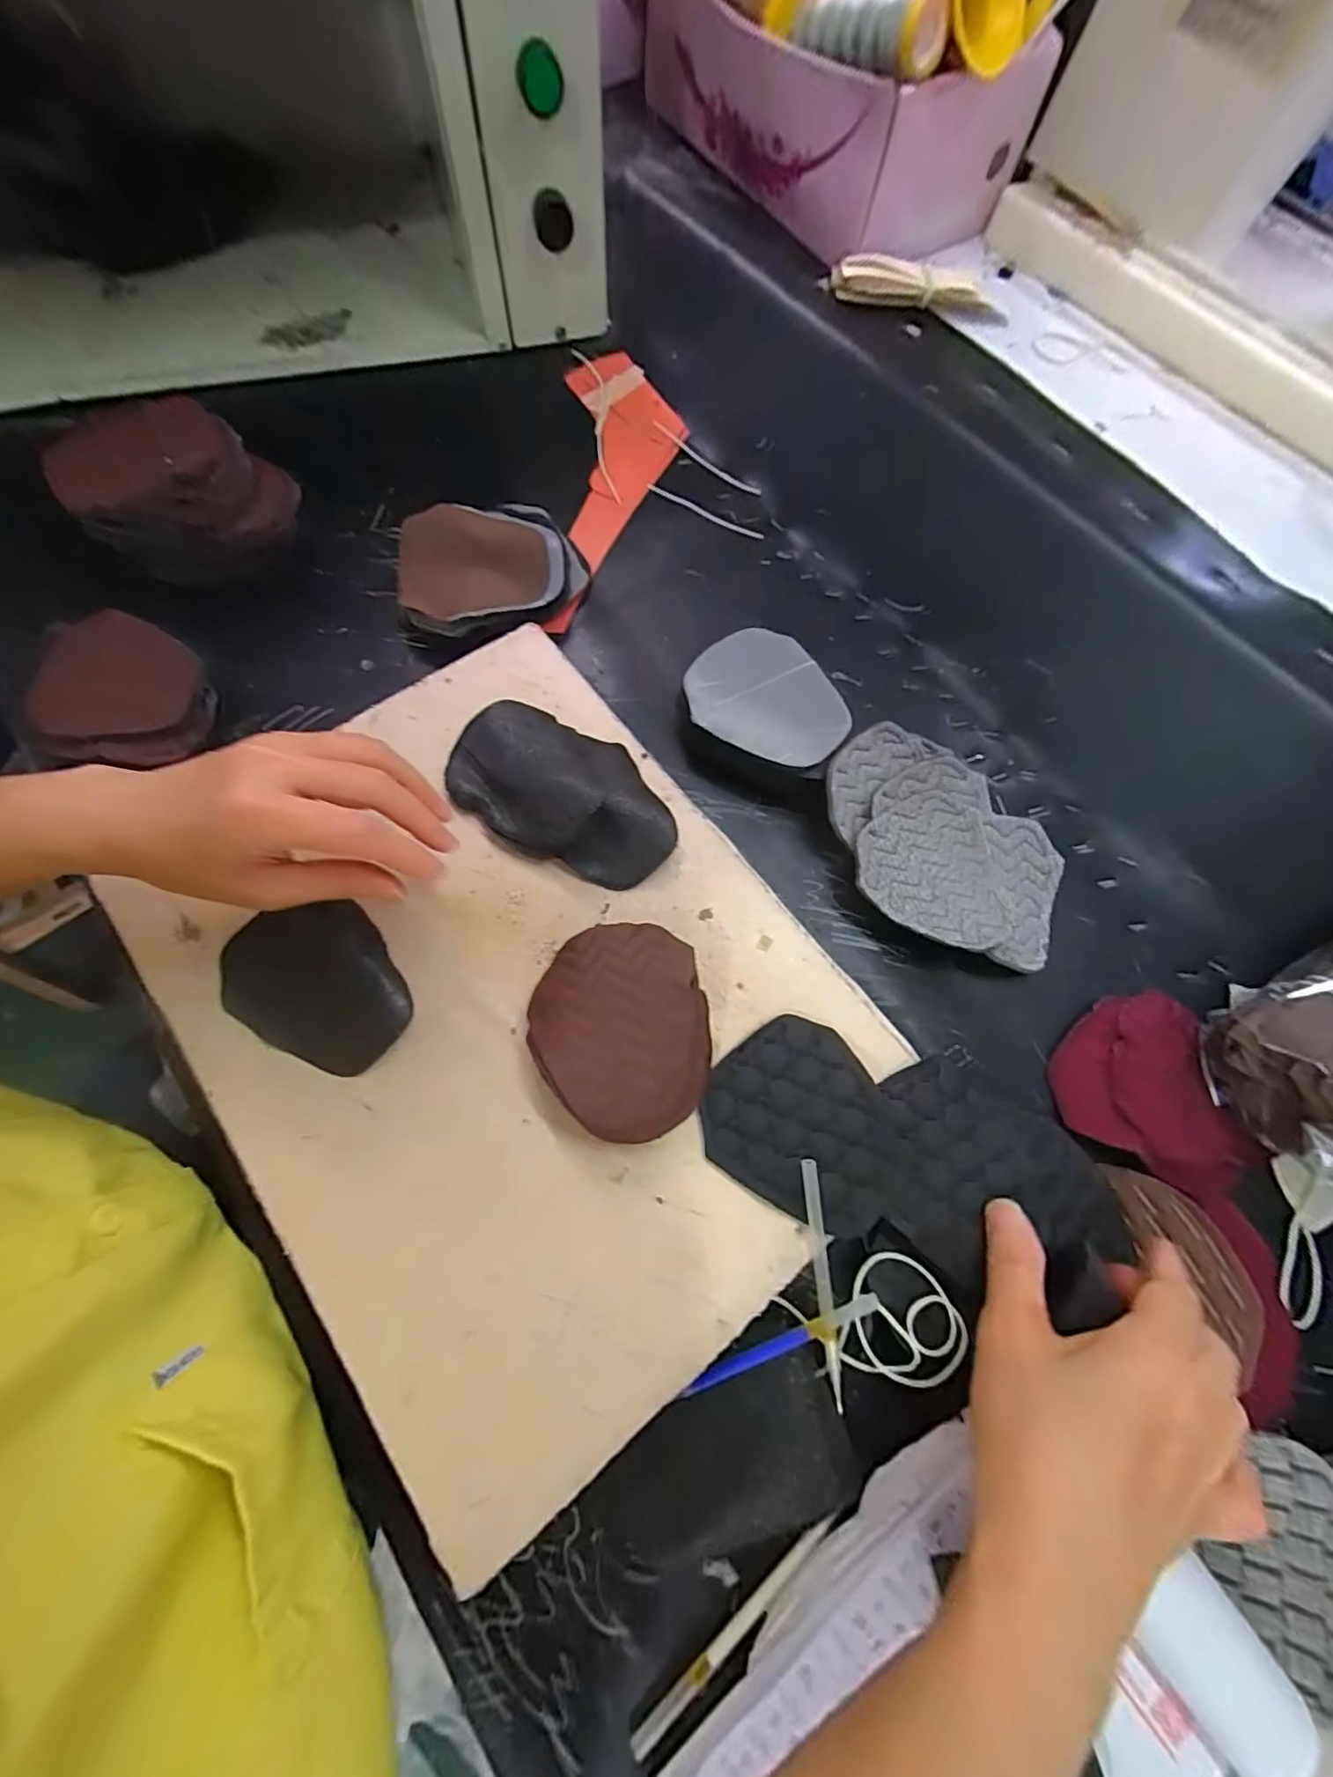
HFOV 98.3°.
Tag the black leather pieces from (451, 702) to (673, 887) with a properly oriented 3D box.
[{"bbox_3d":[-0.060,-0.060,0.333,0.137,0.032,0.084,24,73,5],"label":"black leather pieces"}]

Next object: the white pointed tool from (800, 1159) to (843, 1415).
[{"bbox_3d":[0.075,0.189,0.276,0.008,0.011,0.113,-6,87,-2],"label":"white pointed tool"}]

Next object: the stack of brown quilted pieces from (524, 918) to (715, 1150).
[{"bbox_3d":[-0.023,0.070,0.289,0.084,0.027,0.102,-8,73,-5],"label":"stack of brown quilted pieces"}]

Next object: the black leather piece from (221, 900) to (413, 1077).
[{"bbox_3d":[-0.182,0.048,0.301,0.102,0.006,0.073,30,76,8],"label":"black leather piece"}]

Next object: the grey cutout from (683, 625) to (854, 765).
[{"bbox_3d":[0.066,-0.118,0.381,0.105,0.037,0.089,37,73,9],"label":"grey cutout"}]

